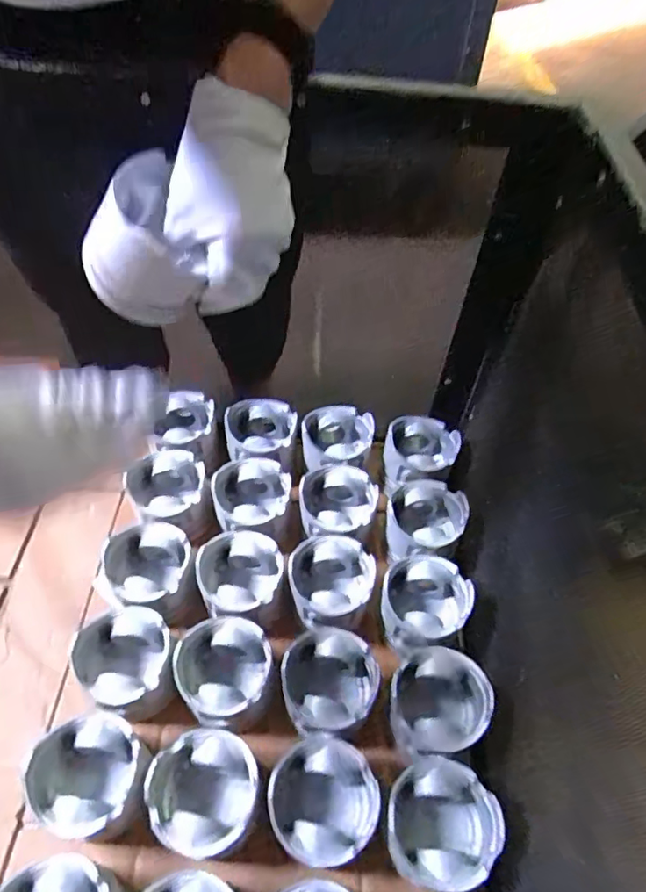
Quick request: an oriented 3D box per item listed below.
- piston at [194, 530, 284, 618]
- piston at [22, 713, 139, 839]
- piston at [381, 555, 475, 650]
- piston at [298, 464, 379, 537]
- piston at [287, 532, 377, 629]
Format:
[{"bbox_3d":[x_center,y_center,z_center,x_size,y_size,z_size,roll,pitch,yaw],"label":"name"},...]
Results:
[{"bbox_3d":[-0.091,0.149,0.626,0.093,0.064,0.092,2,51,-3],"label":"piston"},{"bbox_3d":[-0.216,0.303,0.510,0.083,0.084,0.089,2,51,-3],"label":"piston"},{"bbox_3d":[0.107,0.170,0.608,0.093,0.071,0.086,2,51,-3],"label":"piston"},{"bbox_3d":[0.016,0.073,0.680,0.088,0.055,0.085,17,52,9],"label":"piston"},{"bbox_3d":[0.009,0.151,0.623,0.095,0.058,0.096,-1,51,-5],"label":"piston"}]

